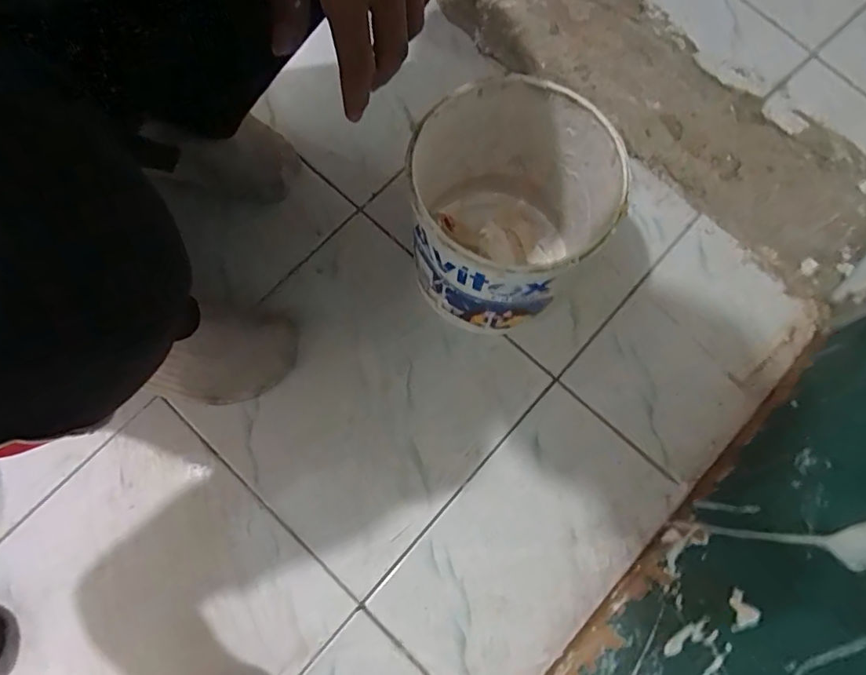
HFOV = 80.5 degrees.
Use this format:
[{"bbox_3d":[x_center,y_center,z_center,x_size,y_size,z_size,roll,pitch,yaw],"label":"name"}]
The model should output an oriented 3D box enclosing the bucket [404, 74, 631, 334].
[{"bbox_3d":[0.067,-0.115,0.503,0.171,0.191,0.184,0,75,0],"label":"bucket"}]

